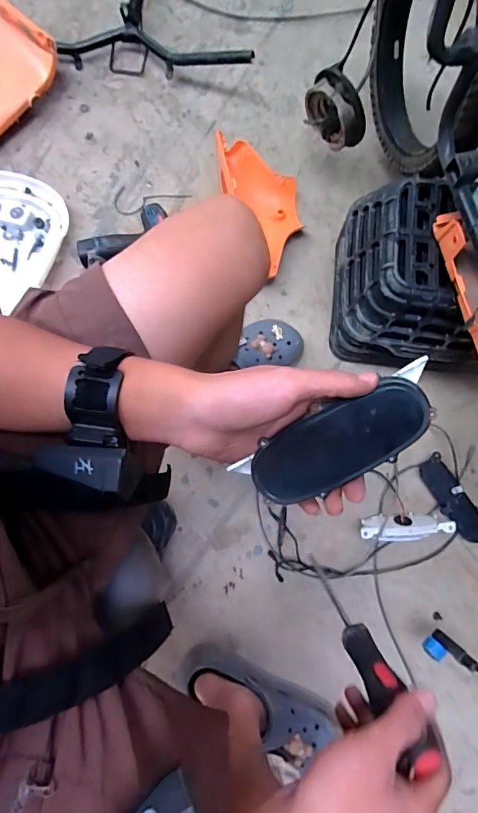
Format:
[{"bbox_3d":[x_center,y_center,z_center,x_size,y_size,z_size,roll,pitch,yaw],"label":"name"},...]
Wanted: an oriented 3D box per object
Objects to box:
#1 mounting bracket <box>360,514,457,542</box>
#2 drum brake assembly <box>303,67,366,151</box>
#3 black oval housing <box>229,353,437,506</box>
[{"bbox_3d":[0.277,0.204,0.713,0.154,0.054,0.039,-1,79,1],"label":"mounting bracket"},{"bbox_3d":[0.163,-0.504,0.732,0.059,0.094,0.112,-37,81,-7],"label":"drum brake assembly"},{"bbox_3d":[0.068,0.025,0.292,0.137,0.015,0.050,-30,80,13],"label":"black oval housing"}]

